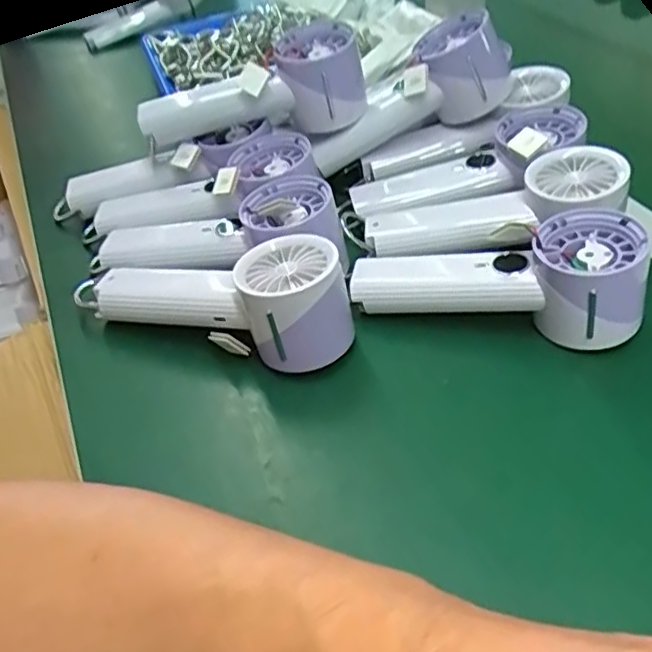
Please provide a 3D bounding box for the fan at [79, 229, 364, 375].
[{"bbox_3d":[-0.076,-0.024,0.402,0.188,0.064,0.056,12,49,19],"label":"fan"}]

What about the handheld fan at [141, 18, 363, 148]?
[{"bbox_3d":[-0.057,-0.173,0.481,0.170,0.058,0.056,-16,46,-8],"label":"handheld fan"}]

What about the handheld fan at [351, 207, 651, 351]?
[{"bbox_3d":[0.104,-0.035,0.394,0.174,0.055,0.069,12,49,19],"label":"handheld fan"}]

